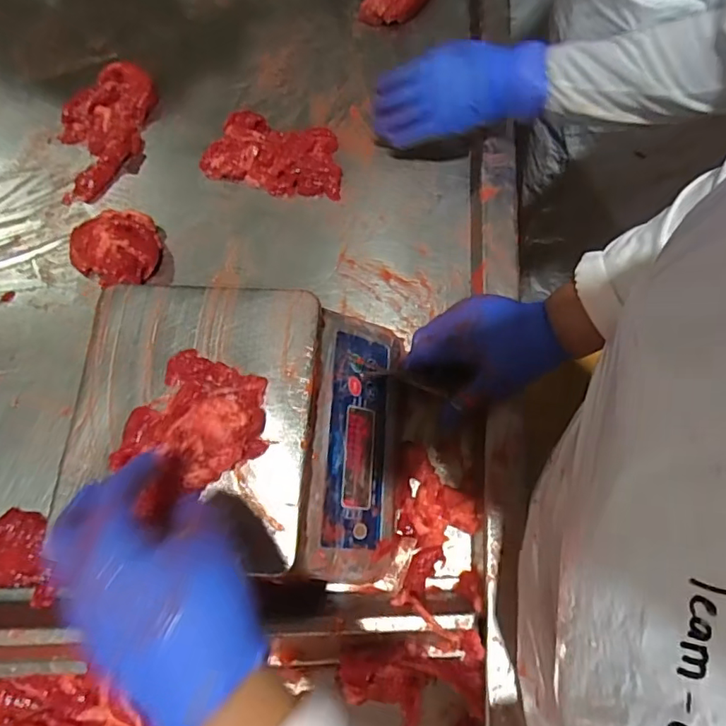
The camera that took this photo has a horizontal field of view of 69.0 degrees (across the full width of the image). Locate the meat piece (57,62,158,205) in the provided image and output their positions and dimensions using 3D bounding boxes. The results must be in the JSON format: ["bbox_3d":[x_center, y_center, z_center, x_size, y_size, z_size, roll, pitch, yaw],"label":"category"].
[{"bbox_3d":[-0.324,-0.285,0.645,0.109,0.029,0.187,9,70,3],"label":"meat piece"}]

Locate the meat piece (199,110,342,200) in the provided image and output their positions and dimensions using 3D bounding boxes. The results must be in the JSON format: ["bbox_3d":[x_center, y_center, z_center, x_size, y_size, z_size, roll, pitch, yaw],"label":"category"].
[{"bbox_3d":[-0.098,-0.242,0.615,0.159,0.028,0.088,18,70,7],"label":"meat piece"}]

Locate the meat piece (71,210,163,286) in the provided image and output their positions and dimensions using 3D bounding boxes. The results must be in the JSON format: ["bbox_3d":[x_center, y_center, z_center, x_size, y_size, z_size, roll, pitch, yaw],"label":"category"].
[{"bbox_3d":[-0.271,-0.130,0.584,0.094,0.033,0.087,0,69,0],"label":"meat piece"}]

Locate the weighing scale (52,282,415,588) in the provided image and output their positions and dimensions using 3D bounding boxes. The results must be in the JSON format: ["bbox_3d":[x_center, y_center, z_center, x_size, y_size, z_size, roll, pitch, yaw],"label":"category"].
[{"bbox_3d":[-0.095,0.062,0.457,0.255,0.120,0.220,3,69,1],"label":"weighing scale"}]

